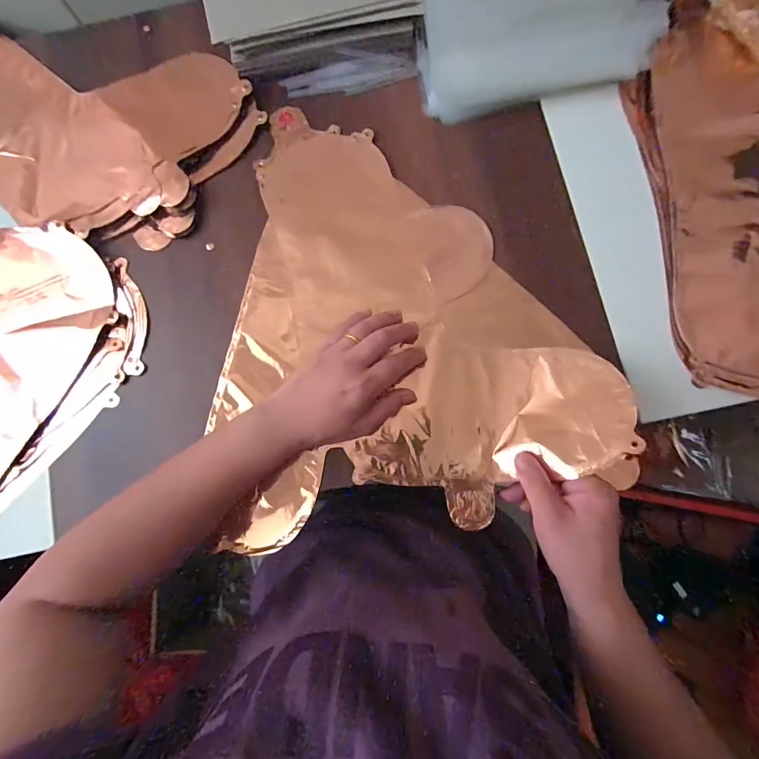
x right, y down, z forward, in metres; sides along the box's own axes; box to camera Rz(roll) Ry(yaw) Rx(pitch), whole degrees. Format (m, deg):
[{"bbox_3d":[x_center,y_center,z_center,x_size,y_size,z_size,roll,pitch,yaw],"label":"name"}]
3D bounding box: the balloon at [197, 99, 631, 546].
[{"bbox_3d":[0.011,-0.071,0.331,0.344,0.057,0.407,-7,82,2],"label":"balloon"}]

